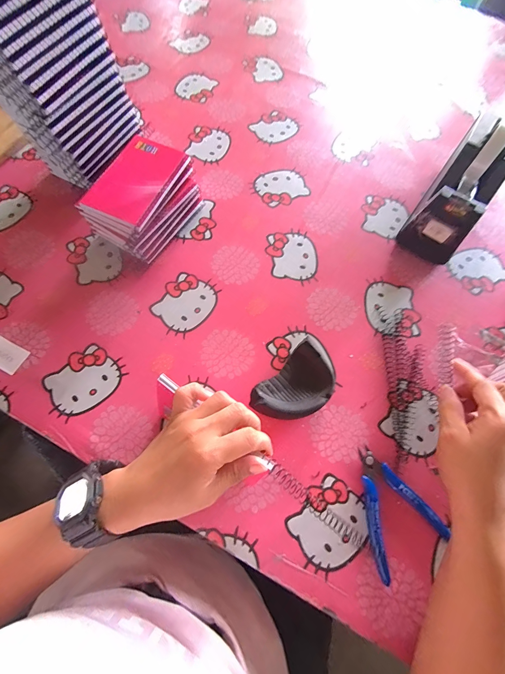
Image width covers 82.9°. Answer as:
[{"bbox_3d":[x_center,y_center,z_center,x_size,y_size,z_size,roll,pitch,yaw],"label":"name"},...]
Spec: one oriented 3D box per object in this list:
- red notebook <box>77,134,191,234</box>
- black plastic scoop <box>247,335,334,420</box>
[{"bbox_3d":[-0.145,-0.199,0.363,0.079,0.017,0.135,26,69,8],"label":"red notebook"},{"bbox_3d":[0.053,0.058,0.333,0.103,0.027,0.065,-40,75,-16],"label":"black plastic scoop"}]

